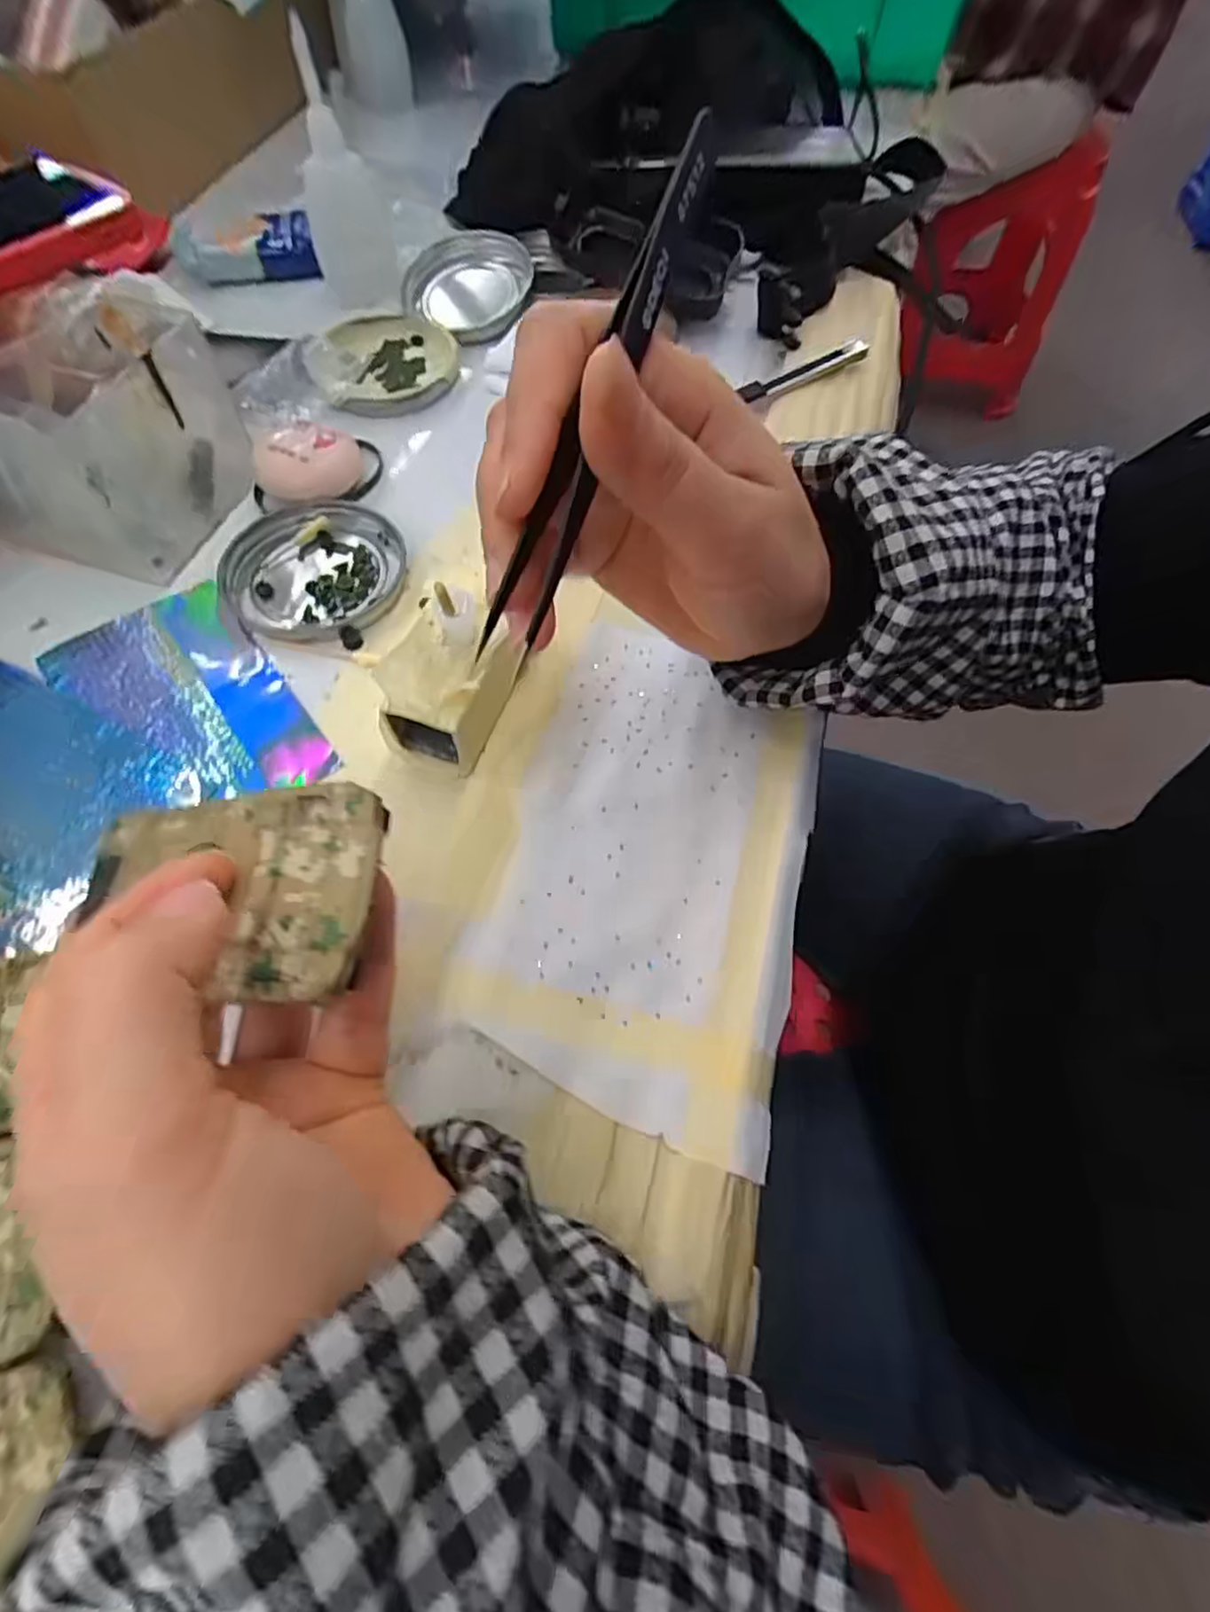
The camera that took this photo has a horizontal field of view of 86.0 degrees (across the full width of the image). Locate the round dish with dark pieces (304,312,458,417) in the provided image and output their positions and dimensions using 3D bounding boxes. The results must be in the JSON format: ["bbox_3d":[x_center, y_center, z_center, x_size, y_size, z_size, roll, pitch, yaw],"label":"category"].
[{"bbox_3d":[-0.123,-0.248,0.362,0.078,0.016,0.080,1,64,-2],"label":"round dish with dark pieces"}]

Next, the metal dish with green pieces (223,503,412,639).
[{"bbox_3d":[-0.132,-0.108,0.294,0.077,0.009,0.073,1,64,-2],"label":"metal dish with green pieces"}]

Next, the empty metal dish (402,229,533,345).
[{"bbox_3d":[-0.083,-0.312,0.387,0.075,0.020,0.073,1,64,-2],"label":"empty metal dish"}]

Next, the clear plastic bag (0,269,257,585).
[{"bbox_3d":[-0.225,-0.168,0.284,0.096,0.065,0.101,20,64,7],"label":"clear plastic bag"}]

